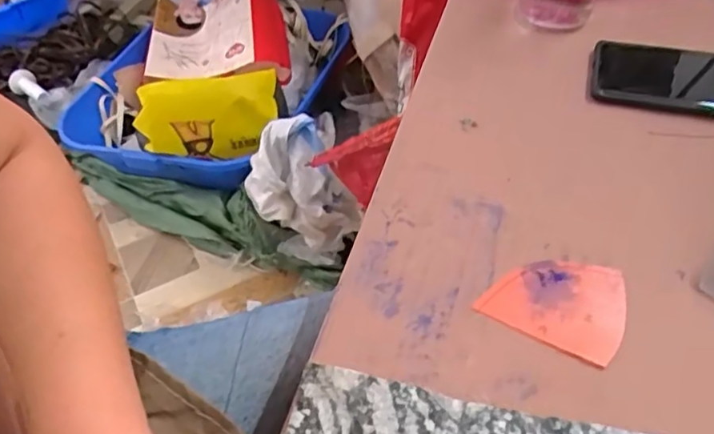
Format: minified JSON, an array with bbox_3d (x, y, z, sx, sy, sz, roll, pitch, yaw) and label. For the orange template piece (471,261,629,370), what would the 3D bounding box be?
[{"bbox_3d":[0.121,0.049,0.365,0.078,0.007,0.062,24,55,21],"label":"orange template piece"}]

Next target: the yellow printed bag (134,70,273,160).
[{"bbox_3d":[-0.279,-0.189,1.152,0.260,0.126,0.106,0,50,2],"label":"yellow printed bag"}]

